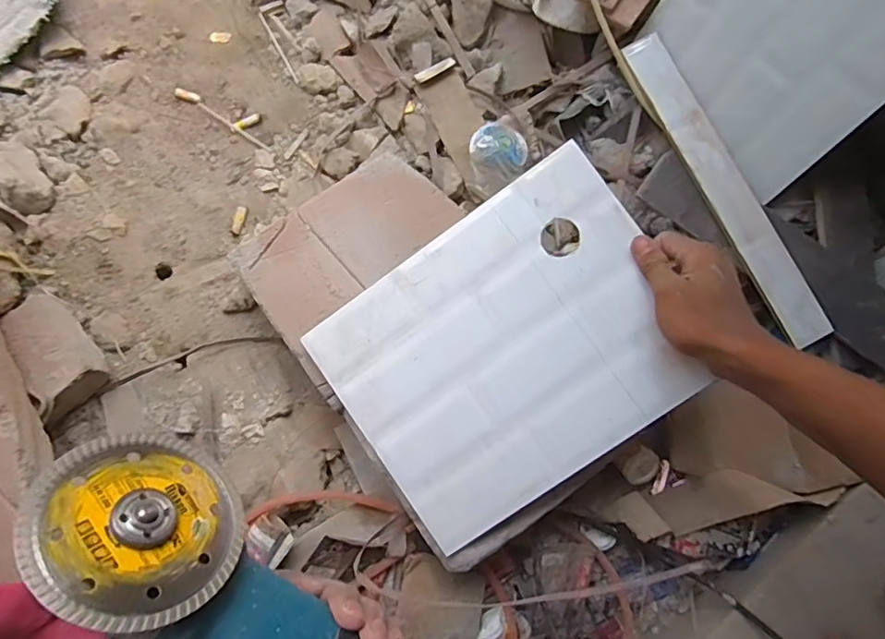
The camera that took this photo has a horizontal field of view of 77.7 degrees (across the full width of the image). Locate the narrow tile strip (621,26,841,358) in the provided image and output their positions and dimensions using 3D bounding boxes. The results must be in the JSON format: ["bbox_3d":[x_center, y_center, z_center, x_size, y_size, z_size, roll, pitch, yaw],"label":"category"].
[{"bbox_3d":[0.325,-0.149,0.629,0.047,0.009,0.392,-30,89,8],"label":"narrow tile strip"}]

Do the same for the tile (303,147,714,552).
[{"bbox_3d":[0.061,0.030,0.509,0.308,0.006,0.246,-36,87,6],"label":"tile"}]

